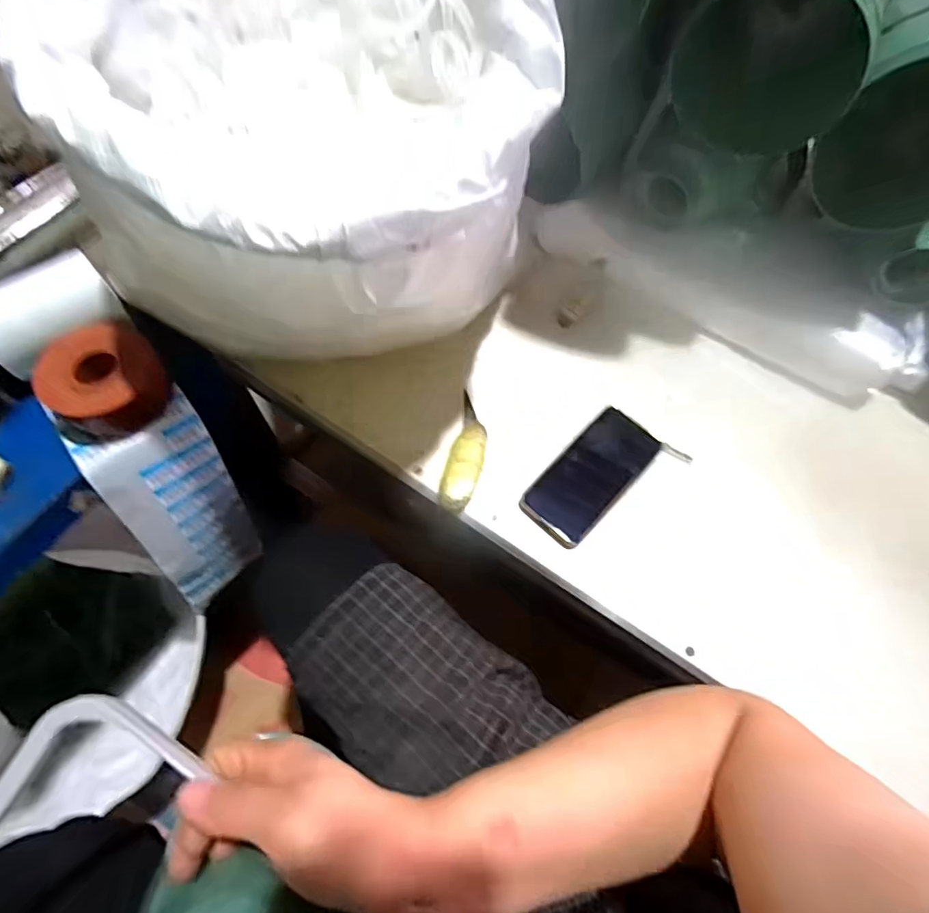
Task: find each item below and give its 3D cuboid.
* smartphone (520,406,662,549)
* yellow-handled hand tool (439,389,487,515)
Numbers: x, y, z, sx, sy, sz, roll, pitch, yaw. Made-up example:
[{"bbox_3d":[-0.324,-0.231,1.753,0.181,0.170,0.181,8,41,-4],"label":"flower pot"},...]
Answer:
[{"bbox_3d":[0.138,0.019,0.573,0.076,0.016,0.165,43,76,9],"label":"smartphone"},{"bbox_3d":[0.003,-0.005,0.573,0.037,0.025,0.143,13,64,4],"label":"yellow-handled hand tool"}]

